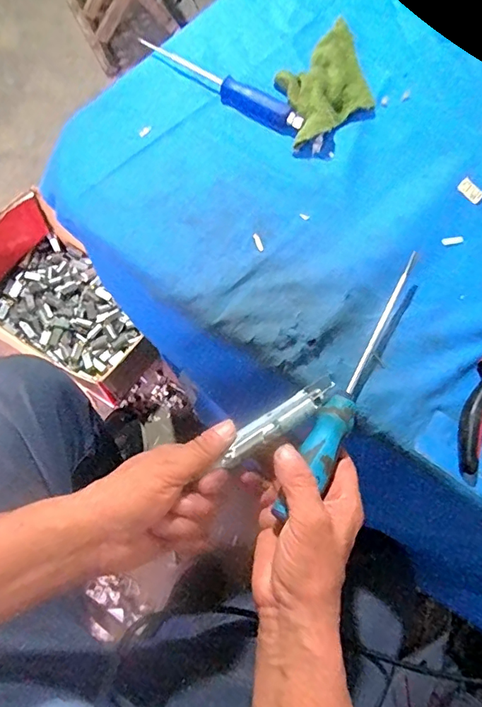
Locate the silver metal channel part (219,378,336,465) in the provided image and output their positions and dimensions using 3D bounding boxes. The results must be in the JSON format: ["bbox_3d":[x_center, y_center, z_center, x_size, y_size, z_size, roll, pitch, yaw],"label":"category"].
[{"bbox_3d":[0.031,0.049,0.366,0.112,0.015,0.020,-32,74,-22],"label":"silver metal channel part"}]

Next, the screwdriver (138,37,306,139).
[{"bbox_3d":[-0.018,-0.276,0.486,0.183,0.021,0.032,37,69,7],"label":"screwdriver"}]

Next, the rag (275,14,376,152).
[{"bbox_3d":[0.090,-0.282,0.493,0.087,0.028,0.154,43,70,9],"label":"rag"}]

